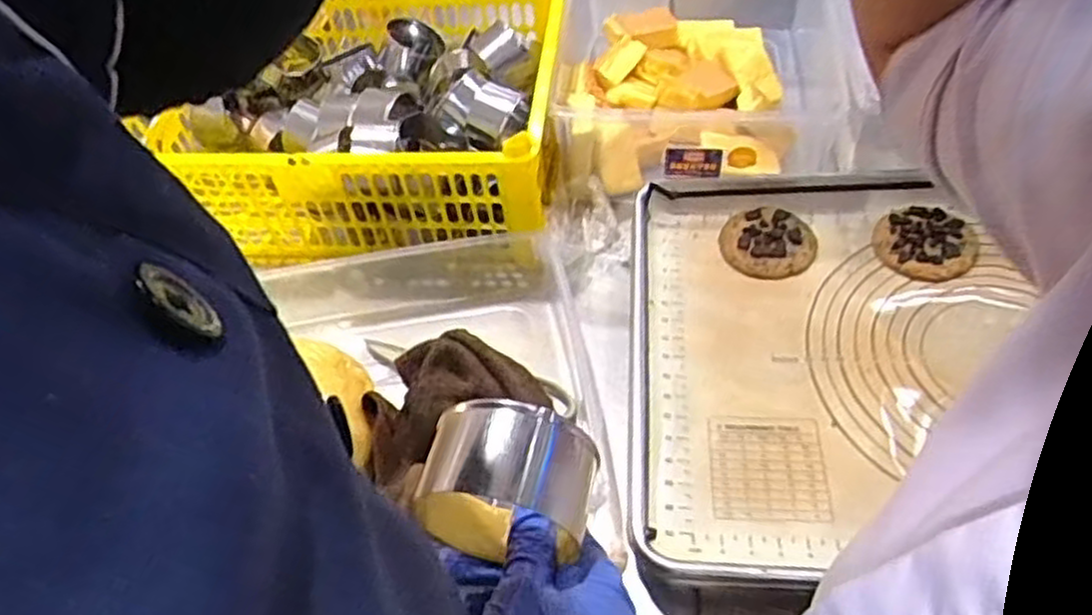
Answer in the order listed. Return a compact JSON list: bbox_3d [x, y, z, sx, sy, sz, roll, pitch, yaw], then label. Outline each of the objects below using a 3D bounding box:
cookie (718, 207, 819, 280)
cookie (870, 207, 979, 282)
[{"bbox_3d":[0.212,-0.062,0.744,0.084,0.021,0.079,-5,50,2],"label":"cookie"},{"bbox_3d":[0.350,-0.061,0.719,0.075,0.021,0.084,-17,50,-8],"label":"cookie"}]

